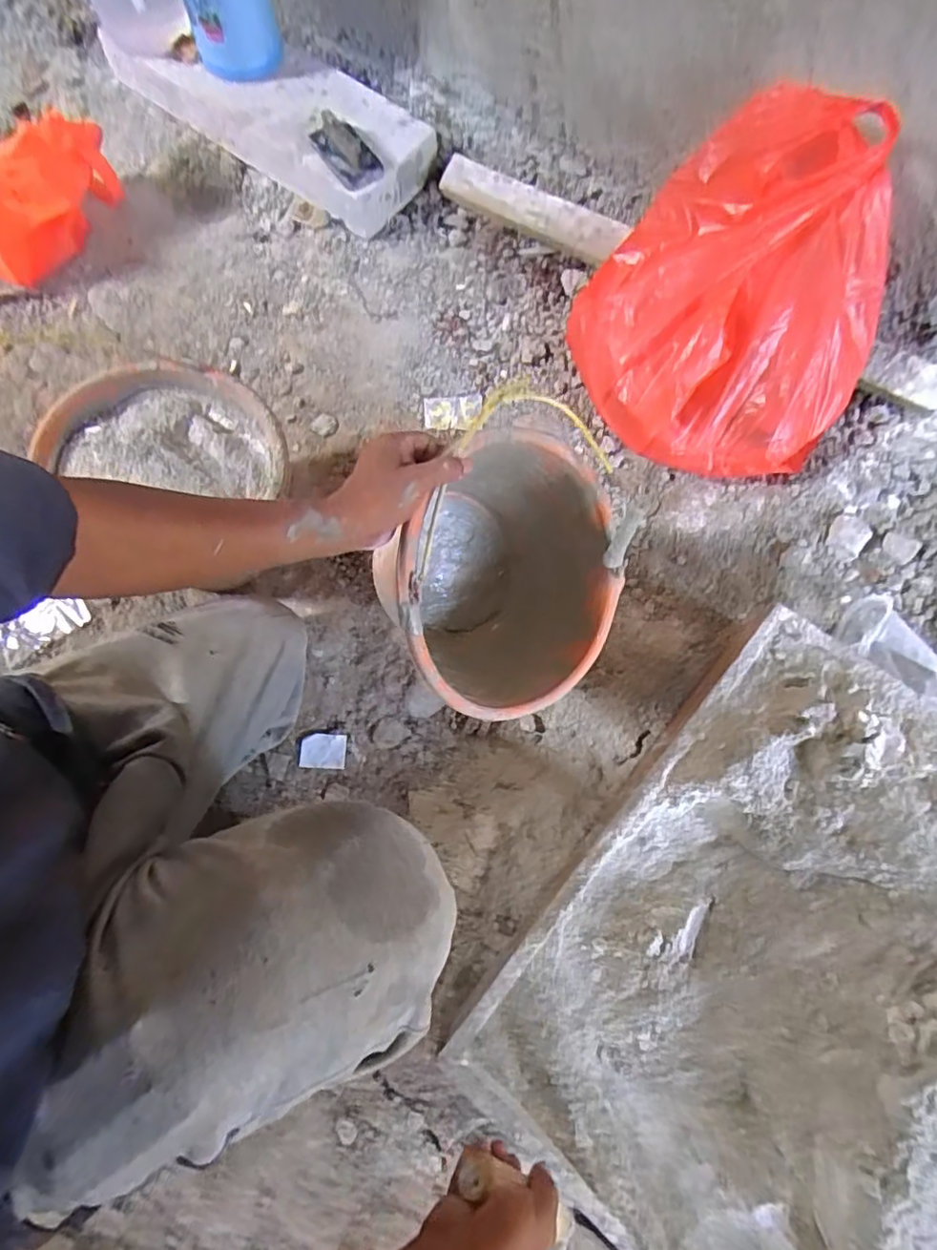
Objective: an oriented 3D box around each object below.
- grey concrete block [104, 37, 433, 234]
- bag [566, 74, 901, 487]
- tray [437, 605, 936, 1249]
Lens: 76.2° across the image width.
[{"bbox_3d":[-0.382,-0.980,1.132,0.690,0.122,0.233,39,79,15],"label":"grey concrete block"},{"bbox_3d":[0.333,-0.398,0.754,0.327,0.255,0.364,-32,74,-9],"label":"bag"},{"bbox_3d":[0.535,0.491,0.546,0.967,0.134,0.605,38,76,12],"label":"tray"}]

